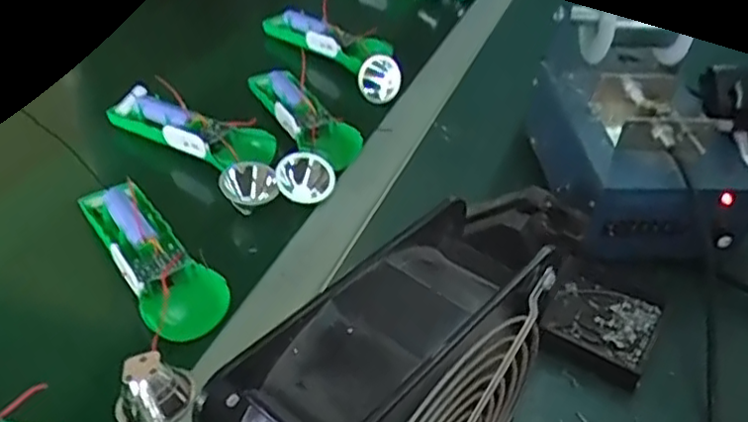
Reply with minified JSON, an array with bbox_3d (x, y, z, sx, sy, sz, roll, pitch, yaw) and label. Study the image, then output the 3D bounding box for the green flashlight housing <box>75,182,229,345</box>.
[{"bbox_3d":[-0.144,0.027,0.443,0.047,0.035,0.138,-23,45,-28],"label":"green flashlight housing"}]

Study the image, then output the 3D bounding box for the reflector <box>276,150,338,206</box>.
[{"bbox_3d":[-0.049,-0.025,0.494,0.041,0.034,0.019,0,39,-4],"label":"reflector"}]

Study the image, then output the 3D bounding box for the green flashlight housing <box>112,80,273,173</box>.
[{"bbox_3d":[-0.146,-0.068,0.532,0.145,0.024,0.036,21,42,21],"label":"green flashlight housing"}]

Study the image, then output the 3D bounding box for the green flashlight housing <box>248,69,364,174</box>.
[{"bbox_3d":[-0.061,-0.080,0.548,0.039,0.028,0.137,-24,46,-30],"label":"green flashlight housing"}]

